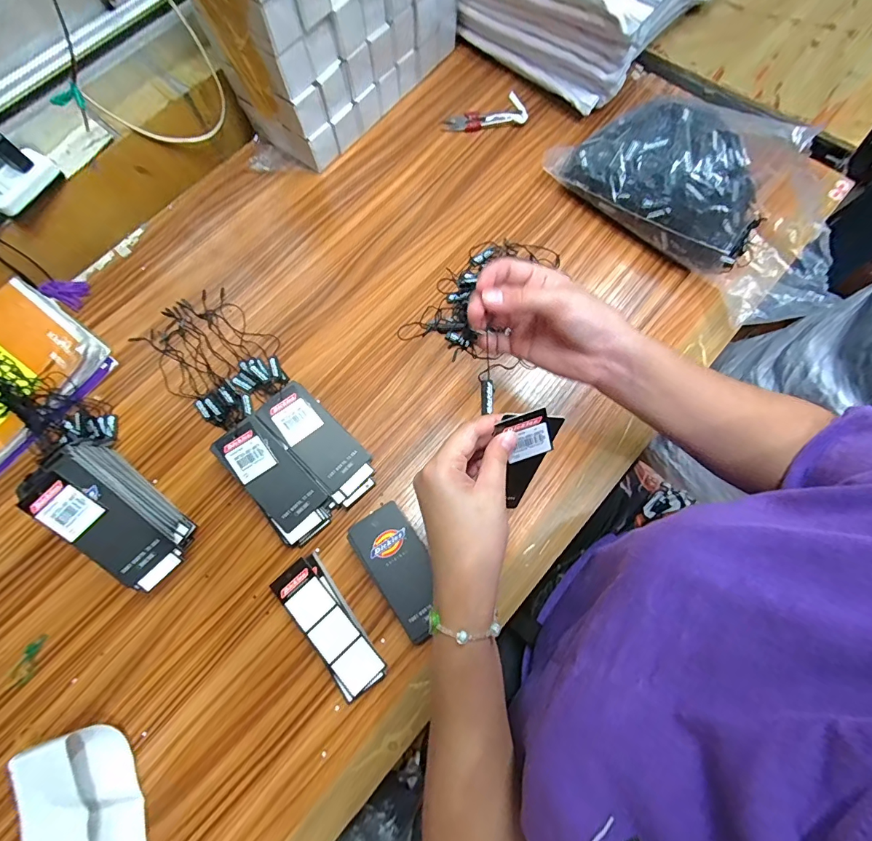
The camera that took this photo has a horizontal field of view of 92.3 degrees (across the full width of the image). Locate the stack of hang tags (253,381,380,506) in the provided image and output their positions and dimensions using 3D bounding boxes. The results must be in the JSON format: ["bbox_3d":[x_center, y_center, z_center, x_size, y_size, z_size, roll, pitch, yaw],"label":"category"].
[{"bbox_3d":[-0.112,0.023,0.410,0.054,0.015,0.127,-42,89,-10],"label":"stack of hang tags"}]

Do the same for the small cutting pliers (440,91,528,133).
[{"bbox_3d":[0.061,-0.383,0.531,0.102,0.011,0.046,-16,73,-3],"label":"small cutting pliers"}]

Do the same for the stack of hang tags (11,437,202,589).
[{"bbox_3d":[-0.281,0.084,0.367,0.135,0.089,0.054,39,78,12],"label":"stack of hang tags"}]

